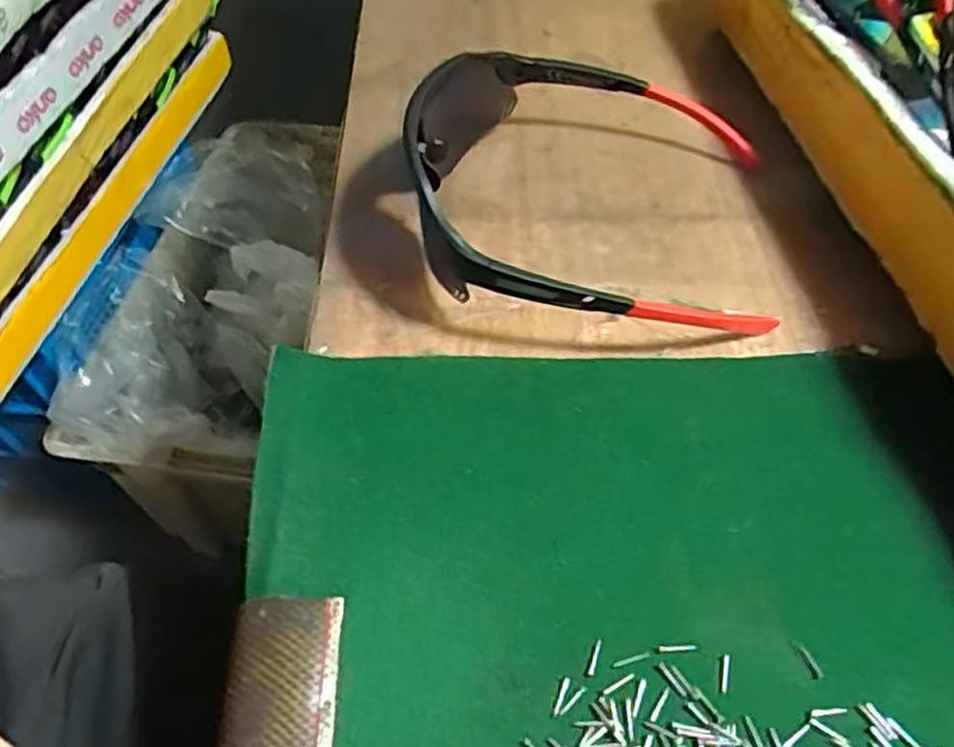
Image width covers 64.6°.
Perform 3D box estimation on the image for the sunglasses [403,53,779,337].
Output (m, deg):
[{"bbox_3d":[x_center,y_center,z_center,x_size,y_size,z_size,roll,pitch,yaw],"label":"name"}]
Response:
[{"bbox_3d":[0.049,-0.090,0.357,0.175,0.046,0.164,7,53,8],"label":"sunglasses"}]

